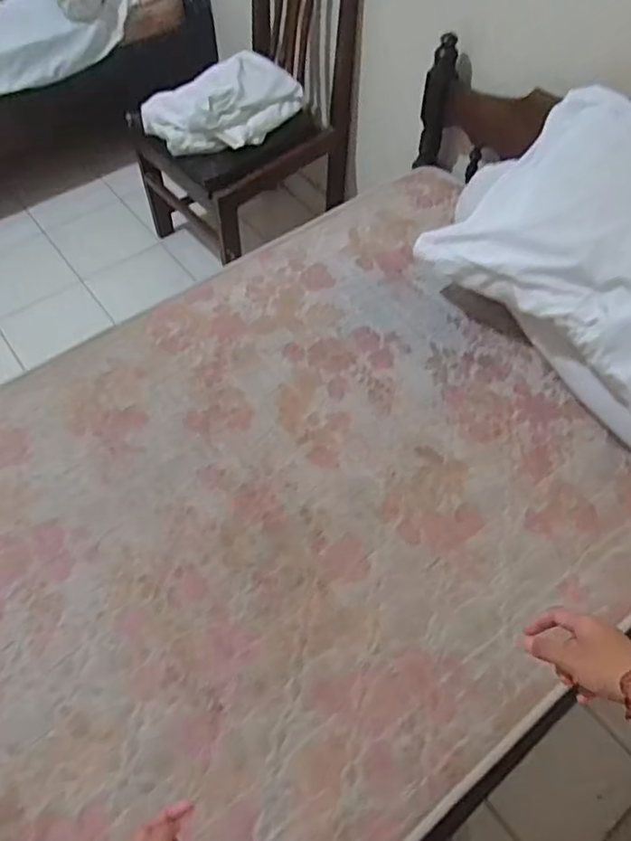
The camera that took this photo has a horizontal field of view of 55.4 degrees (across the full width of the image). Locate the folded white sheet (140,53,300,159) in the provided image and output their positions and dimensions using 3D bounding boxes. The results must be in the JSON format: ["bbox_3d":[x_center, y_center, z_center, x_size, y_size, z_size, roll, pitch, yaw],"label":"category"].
[{"bbox_3d":[-0.248,-0.866,1.634,0.408,0.106,0.262,-38,65,-21],"label":"folded white sheet"}]

